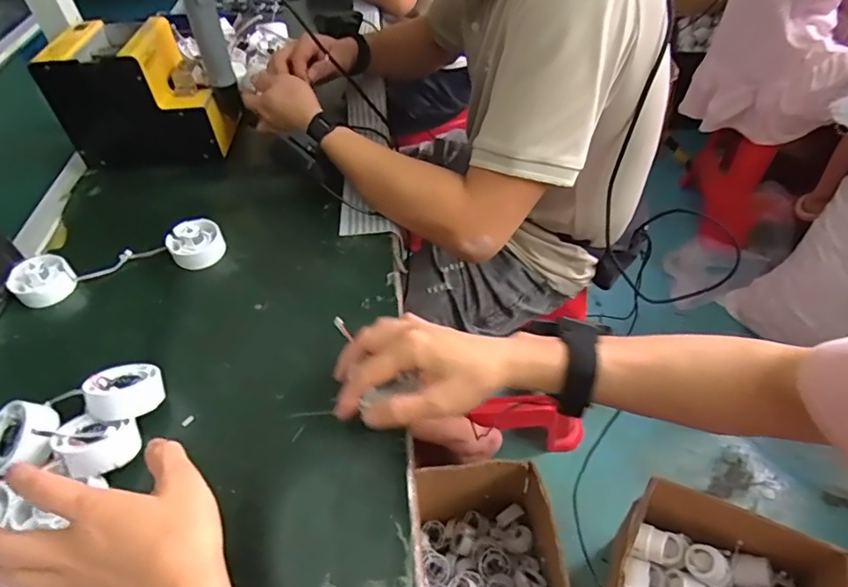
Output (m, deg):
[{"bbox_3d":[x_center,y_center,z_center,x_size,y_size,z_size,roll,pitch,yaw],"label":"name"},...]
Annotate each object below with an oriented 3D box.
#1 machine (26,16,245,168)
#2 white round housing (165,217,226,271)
[{"bbox_3d":[-0.356,-0.256,0.676,0.197,0.144,0.128,-7,46,-2],"label":"machine"},{"bbox_3d":[-0.246,-0.054,0.561,0.055,0.032,0.054,-2,46,3],"label":"white round housing"}]

